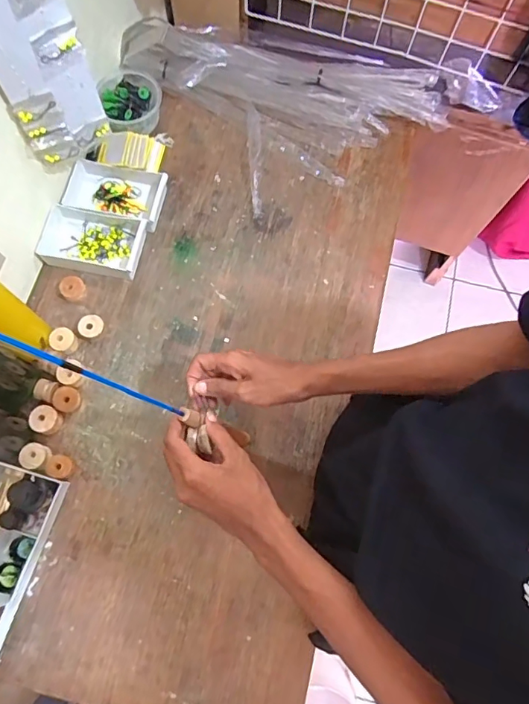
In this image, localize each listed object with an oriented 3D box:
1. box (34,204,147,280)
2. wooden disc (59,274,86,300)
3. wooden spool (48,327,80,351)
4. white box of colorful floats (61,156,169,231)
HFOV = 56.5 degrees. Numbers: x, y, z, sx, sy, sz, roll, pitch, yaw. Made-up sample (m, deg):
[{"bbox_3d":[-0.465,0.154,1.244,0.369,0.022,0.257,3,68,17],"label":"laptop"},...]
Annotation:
[{"bbox_3d":[-0.252,-0.163,0.714,0.148,0.025,0.092,10,73,1],"label":"box"},{"bbox_3d":[-0.276,-0.094,0.705,0.034,0.016,0.034,0,73,-2],"label":"wooden disc"},{"bbox_3d":[-0.276,-0.016,0.675,0.034,0.021,0.033,0,73,-2],"label":"wooden spool"},{"bbox_3d":[-0.232,-0.242,0.748,0.157,0.035,0.087,12,73,2],"label":"white box of colorful floats"}]

